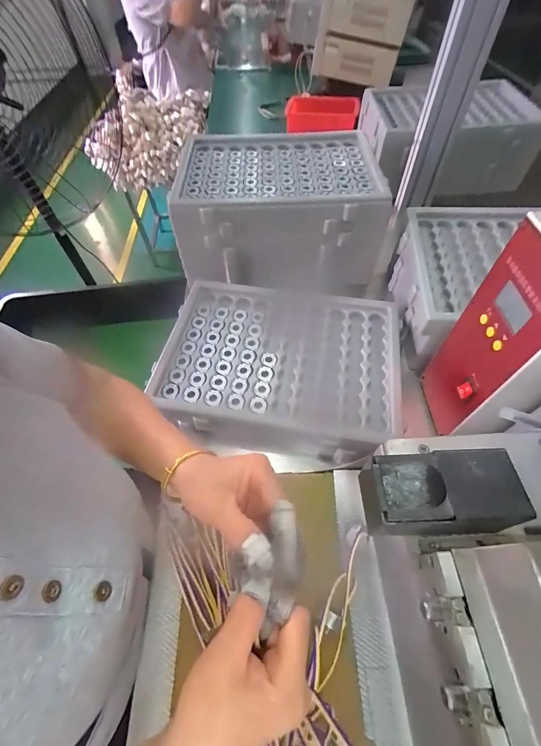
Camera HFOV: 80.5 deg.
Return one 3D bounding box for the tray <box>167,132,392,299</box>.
[{"bbox_3d":[0.022,-0.358,0.672,0.378,0.141,0.342,1,56,3],"label":"tray"}]

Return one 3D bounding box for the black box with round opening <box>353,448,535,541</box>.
[{"bbox_3d":[0.137,0.104,0.272,0.116,0.057,0.067,-3,56,1],"label":"black box with round opening"}]

